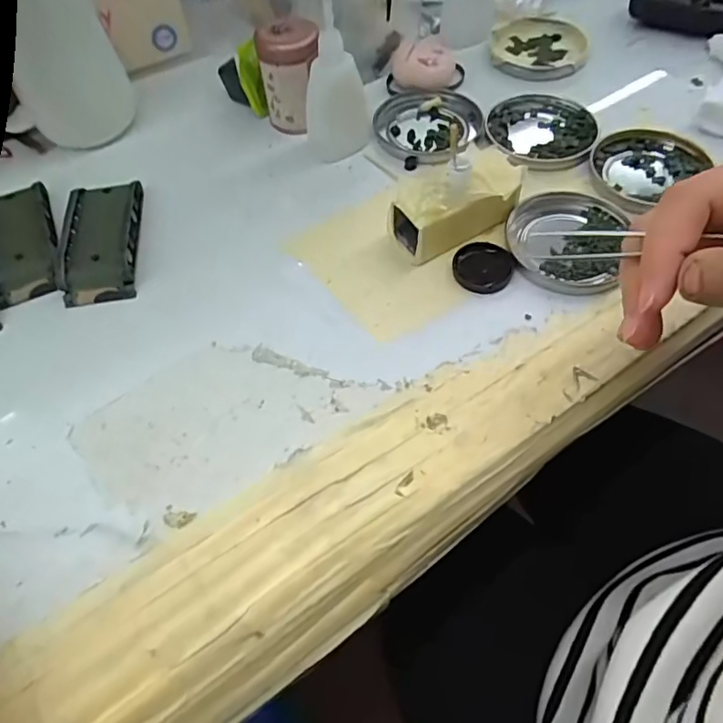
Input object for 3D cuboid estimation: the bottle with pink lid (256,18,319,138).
[{"bbox_3d":[-0.050,-0.201,0.393,0.042,0.068,0.047,-6,57,-1],"label":"bottle with pink lid"}]

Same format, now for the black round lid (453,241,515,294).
[{"bbox_3d":[0.073,-0.057,0.331,0.035,0.006,0.036,-2,57,2],"label":"black round lid"}]

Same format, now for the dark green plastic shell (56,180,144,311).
[{"bbox_3d":[-0.168,-0.081,0.354,0.046,0.016,0.096,-10,57,-3],"label":"dark green plastic shell"}]

